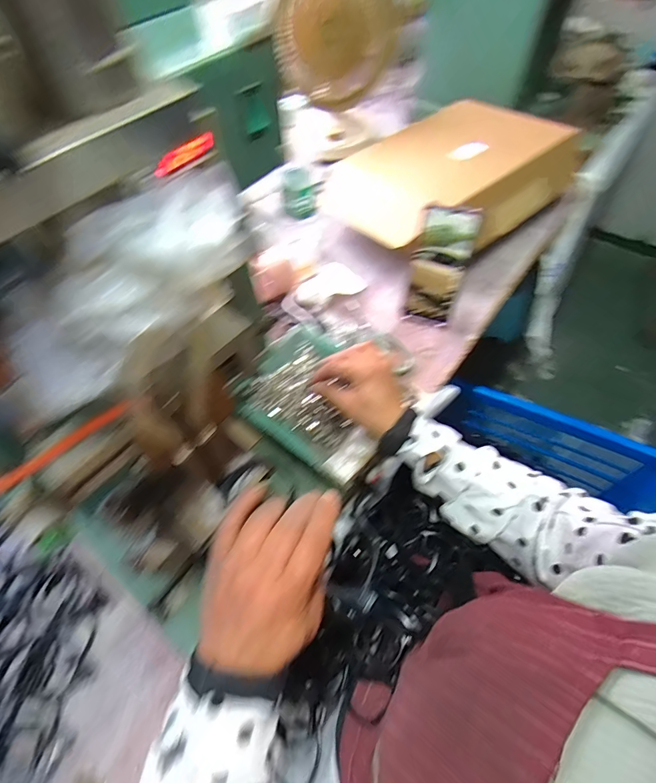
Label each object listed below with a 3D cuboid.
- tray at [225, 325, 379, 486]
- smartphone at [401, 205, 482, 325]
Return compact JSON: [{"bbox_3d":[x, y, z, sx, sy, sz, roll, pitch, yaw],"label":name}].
[{"bbox_3d":[-0.011,0.004,0.495,0.188,0.028,0.158,32,64,20],"label":"tray"},{"bbox_3d":[0.161,-0.180,0.591,0.074,0.166,0.016,19,35,13],"label":"smartphone"}]

